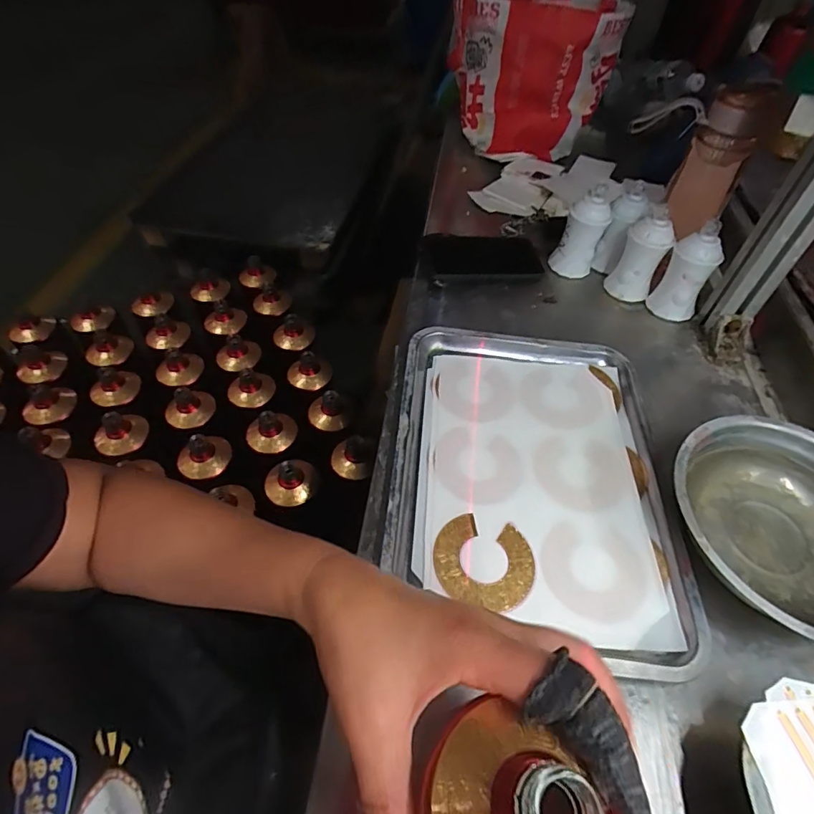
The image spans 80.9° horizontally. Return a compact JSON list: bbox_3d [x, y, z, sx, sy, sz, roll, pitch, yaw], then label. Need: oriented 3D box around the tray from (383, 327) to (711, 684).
[{"bbox_3d":[0.114,0.052,0.456,0.245,0.041,0.334,2,48,5],"label":"tray"}]

